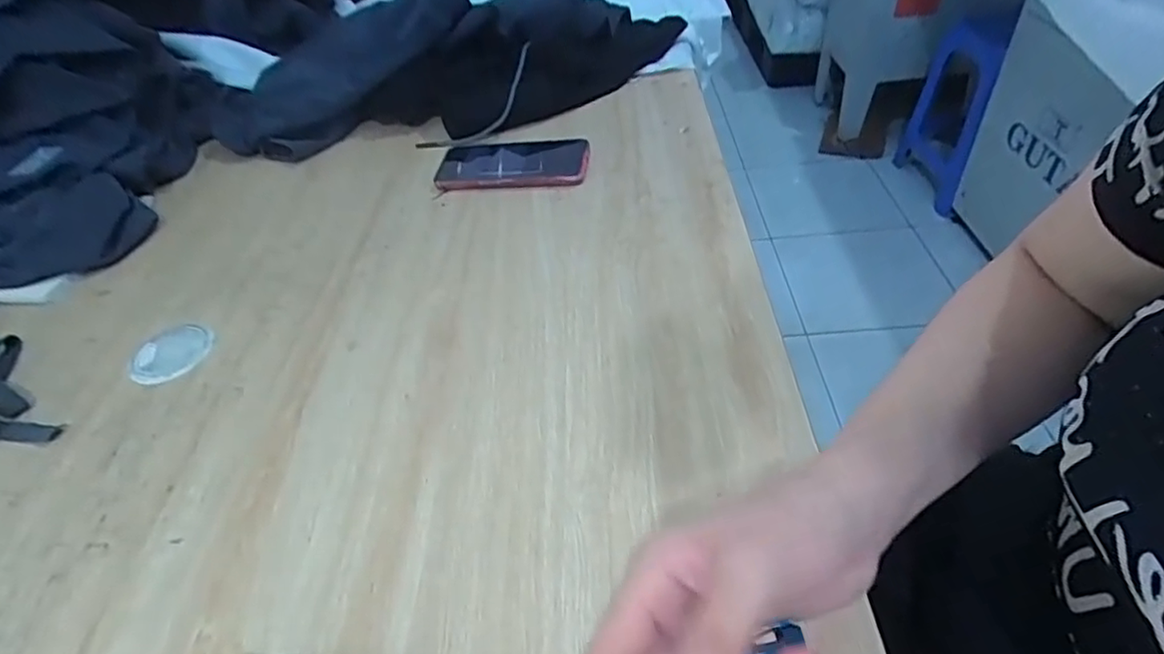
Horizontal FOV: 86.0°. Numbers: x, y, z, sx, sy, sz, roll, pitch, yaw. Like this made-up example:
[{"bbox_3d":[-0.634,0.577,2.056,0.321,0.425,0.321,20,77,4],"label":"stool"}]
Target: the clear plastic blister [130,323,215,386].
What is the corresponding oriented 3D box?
[{"bbox_3d":[-0.345,0.021,0.523,0.066,0.004,0.063,-30,48,-22],"label":"clear plastic blister"}]

